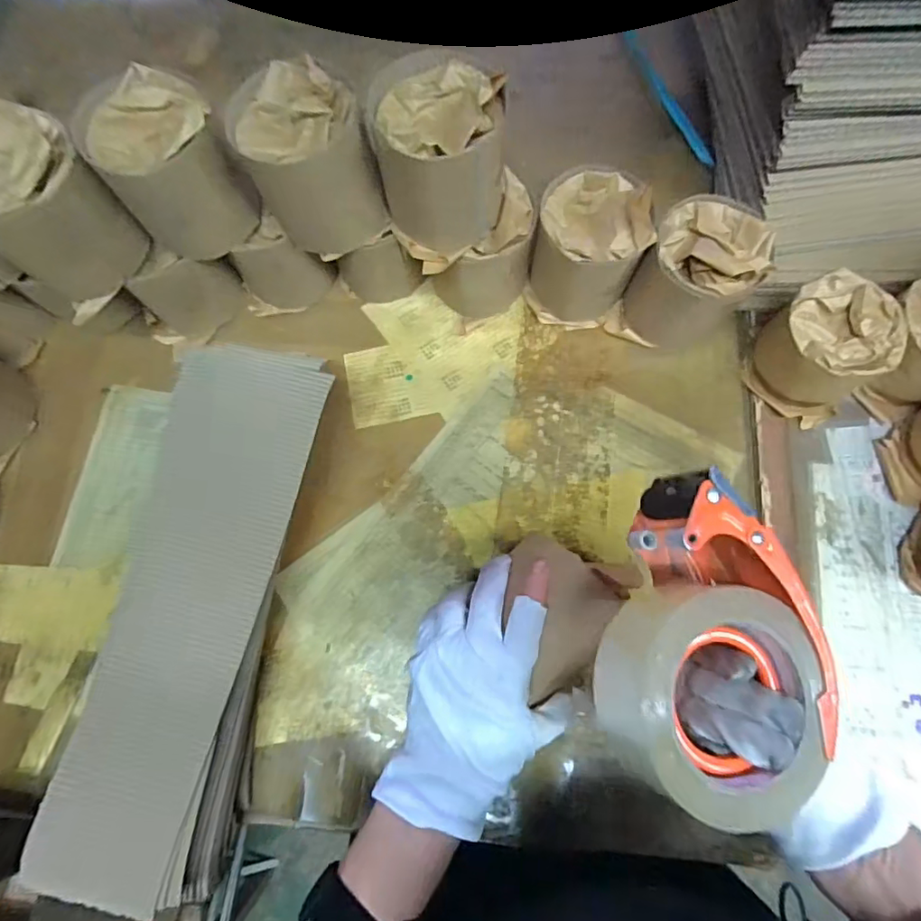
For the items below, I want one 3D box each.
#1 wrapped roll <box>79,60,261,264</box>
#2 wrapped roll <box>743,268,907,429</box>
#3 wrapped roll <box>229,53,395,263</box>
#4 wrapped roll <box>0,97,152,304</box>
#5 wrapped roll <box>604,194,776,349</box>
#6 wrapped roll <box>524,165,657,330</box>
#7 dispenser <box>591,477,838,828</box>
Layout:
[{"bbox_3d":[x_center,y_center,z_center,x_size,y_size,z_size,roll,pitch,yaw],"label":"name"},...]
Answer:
[{"bbox_3d":[-0.226,-0.230,0.423,0.088,0.103,0.083,0,75,1],"label":"wrapped roll"},{"bbox_3d":[0.319,-0.097,0.477,0.093,0.085,0.096,0,75,1],"label":"wrapped roll"},{"bbox_3d":[-0.118,-0.232,0.422,0.091,0.095,0.106,-31,77,-7],"label":"wrapped roll"},{"bbox_3d":[-0.317,-0.193,0.410,0.088,0.110,0.094,37,79,10],"label":"wrapped roll"},{"bbox_3d":[0.209,-0.166,0.484,0.091,0.108,0.107,32,78,9],"label":"wrapped roll"},{"bbox_3d":[0.116,-0.195,0.492,0.096,0.109,0.107,17,76,6],"label":"wrapped roll"},{"bbox_3d":[0.139,0.101,0.300,0.118,0.070,0.159,24,77,-8],"label":"dispenser"}]

